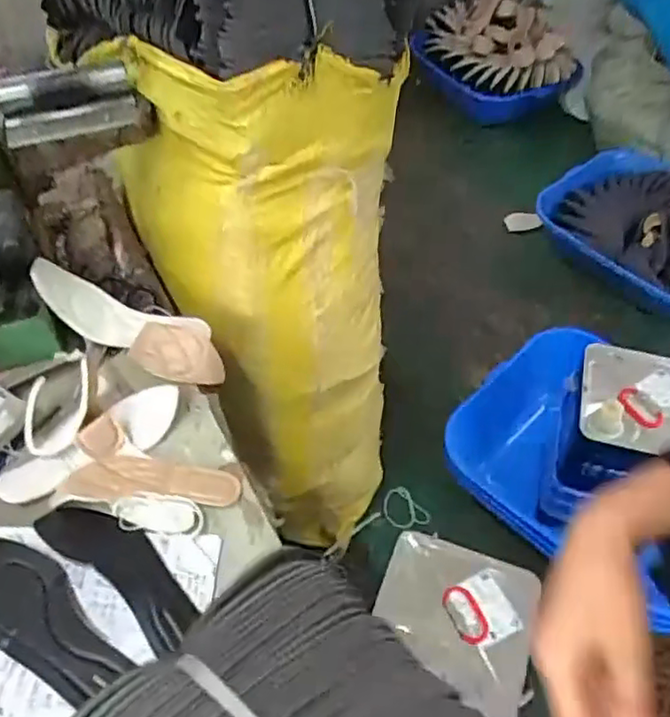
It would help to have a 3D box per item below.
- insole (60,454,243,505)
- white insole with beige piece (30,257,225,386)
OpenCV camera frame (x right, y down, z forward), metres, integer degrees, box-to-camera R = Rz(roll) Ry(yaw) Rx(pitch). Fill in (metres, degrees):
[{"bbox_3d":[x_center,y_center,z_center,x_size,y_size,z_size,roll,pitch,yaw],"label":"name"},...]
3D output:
[{"bbox_3d":[-0.211,0.137,0.745,0.198,0.018,0.061,1,51,-1],"label":"insole"},{"bbox_3d":[-0.270,-0.046,0.865,0.274,0.059,0.092,26,54,1],"label":"white insole with beige piece"}]

